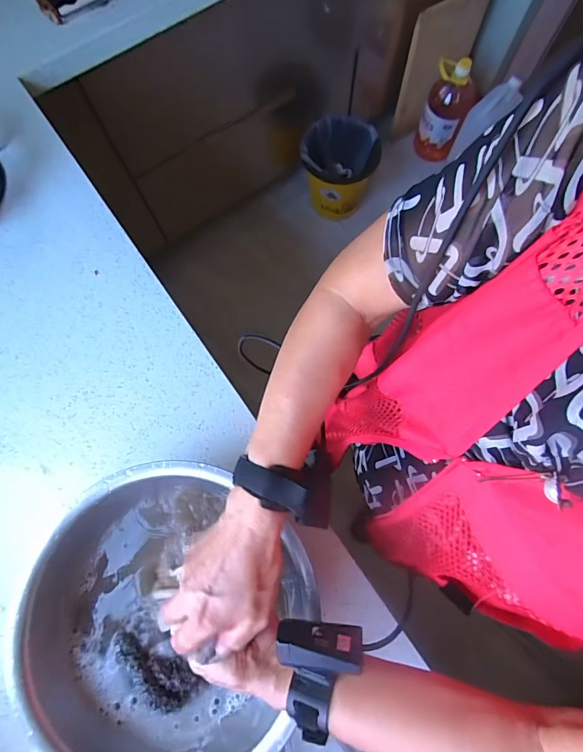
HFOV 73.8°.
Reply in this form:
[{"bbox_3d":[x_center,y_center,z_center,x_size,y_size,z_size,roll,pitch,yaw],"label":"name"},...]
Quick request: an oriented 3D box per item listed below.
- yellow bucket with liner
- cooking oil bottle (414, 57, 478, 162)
[{"bbox_3d":[0.171,-0.759,1.423,0.257,0.270,0.312,20,77,5],"label":"yellow bucket with liner"},{"bbox_3d":[0.573,-0.967,1.464,0.165,0.329,0.137,20,77,5],"label":"cooking oil bottle"}]

